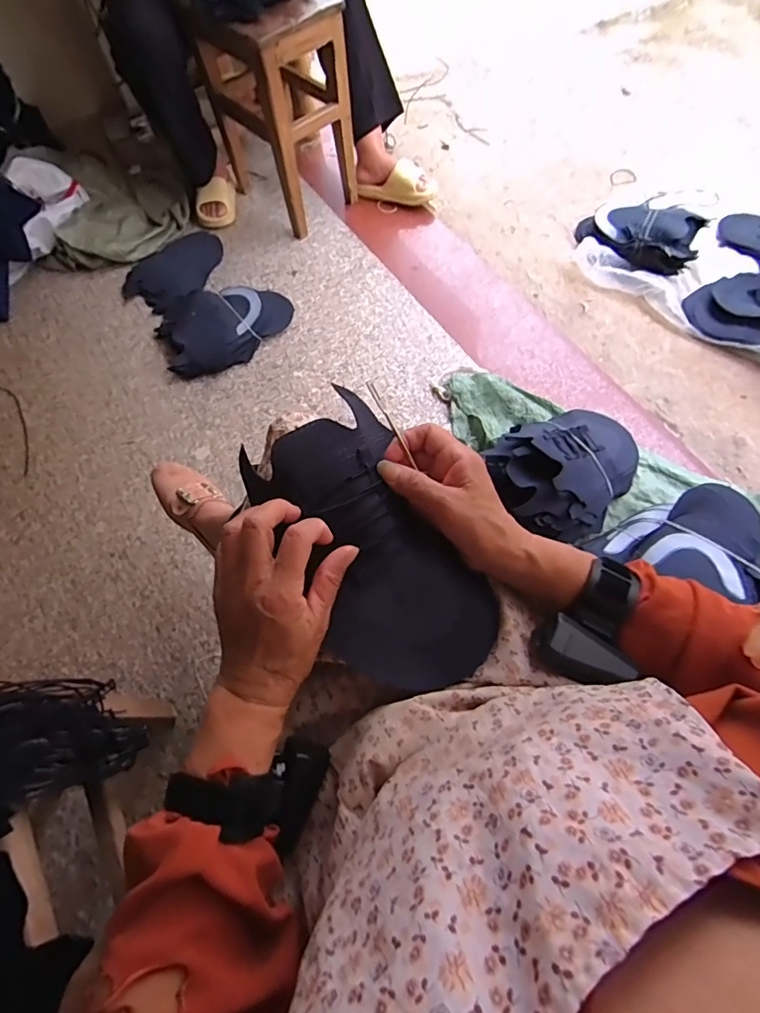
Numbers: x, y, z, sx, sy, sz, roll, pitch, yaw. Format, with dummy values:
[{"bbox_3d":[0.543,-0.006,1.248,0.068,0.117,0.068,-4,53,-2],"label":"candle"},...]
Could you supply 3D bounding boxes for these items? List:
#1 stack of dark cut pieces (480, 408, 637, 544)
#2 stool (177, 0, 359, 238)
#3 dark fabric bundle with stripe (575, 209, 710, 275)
[{"bbox_3d":[0.348,-0.089,0.895,0.276,0.097,0.235,-43,70,-15],"label":"stack of dark cut pieces"},{"bbox_3d":[-0.237,-0.970,1.199,0.250,0.418,0.323,-35,68,-12],"label":"stool"},{"bbox_3d":[0.671,-0.710,1.266,0.297,0.107,0.181,25,69,14],"label":"dark fabric bundle with stripe"}]

